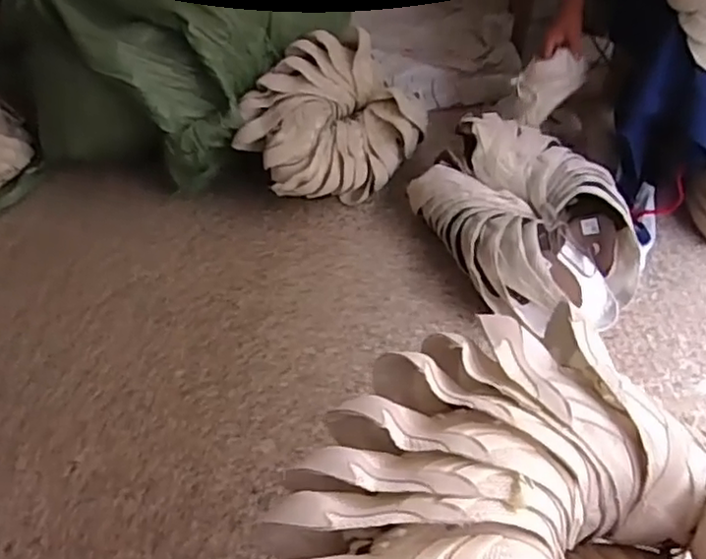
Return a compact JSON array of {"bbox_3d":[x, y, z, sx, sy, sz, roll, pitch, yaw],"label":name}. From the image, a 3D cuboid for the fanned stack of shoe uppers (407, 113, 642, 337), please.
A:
[{"bbox_3d":[0.317,-0.104,1.155,0.297,0.183,0.378,-18,47,-14],"label":"fanned stack of shoe uppers"}]

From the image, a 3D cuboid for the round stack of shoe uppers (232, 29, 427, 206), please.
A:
[{"bbox_3d":[-0.047,-0.306,1.316,0.296,0.246,0.359,18,49,19],"label":"round stack of shoe uppers"}]

